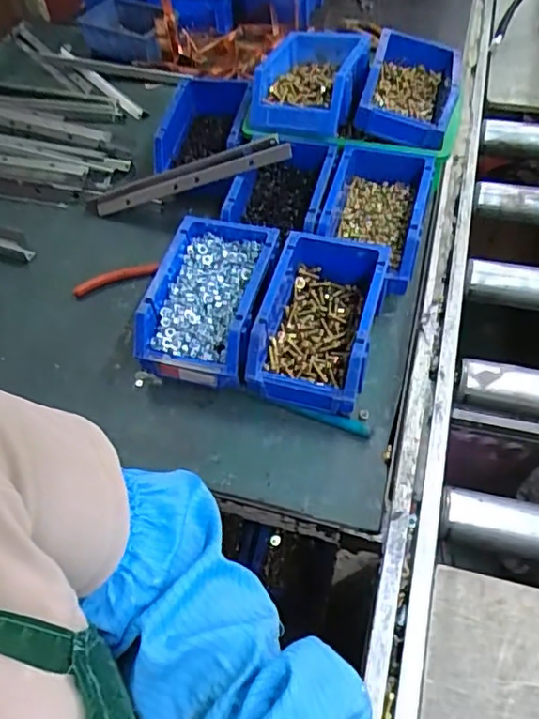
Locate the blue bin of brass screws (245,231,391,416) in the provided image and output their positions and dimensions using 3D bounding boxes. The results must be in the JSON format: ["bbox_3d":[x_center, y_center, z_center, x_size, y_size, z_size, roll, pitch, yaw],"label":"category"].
[{"bbox_3d":[0.048,-0.040,0.543,0.103,0.062,0.164,11,55,13],"label":"blue bin of brass screws"}]

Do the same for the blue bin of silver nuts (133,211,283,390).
[{"bbox_3d":[-0.059,-0.056,0.567,0.106,0.069,0.167,10,55,12],"label":"blue bin of silver nuts"}]

